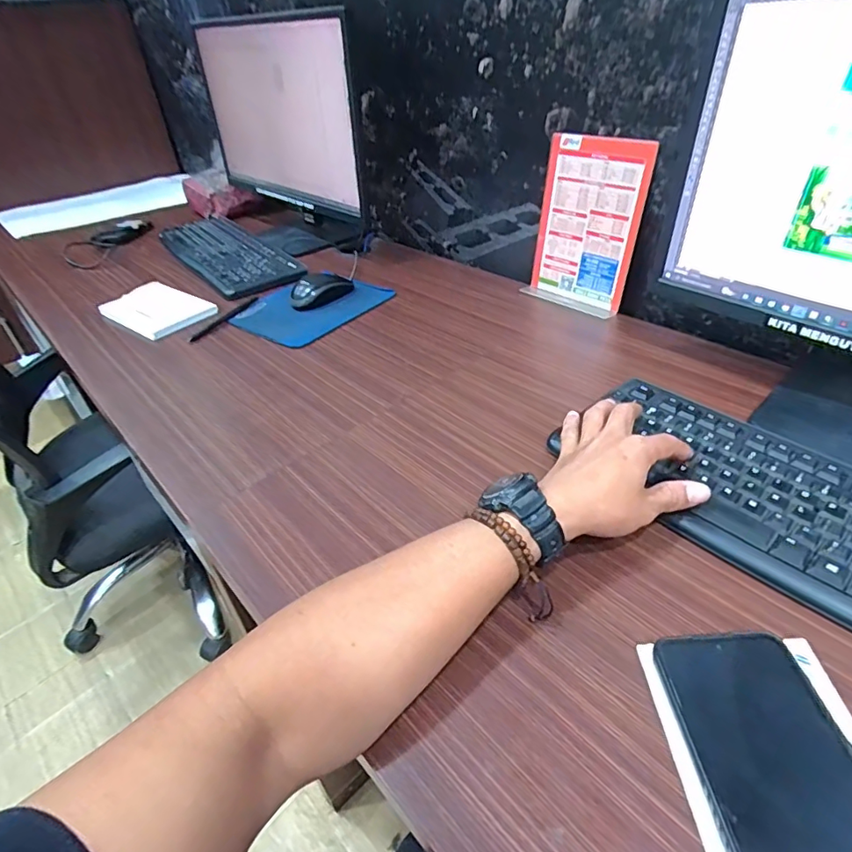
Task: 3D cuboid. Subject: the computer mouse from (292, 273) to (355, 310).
[{"bbox_3d":[-0.161,-0.209,0.783,0.106,0.038,0.050,-29,44,-25],"label":"computer mouse"}]

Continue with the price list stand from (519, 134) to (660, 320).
[{"bbox_3d":[0.217,-0.271,0.703,0.150,0.205,0.059,27,49,34],"label":"price list stand"}]

